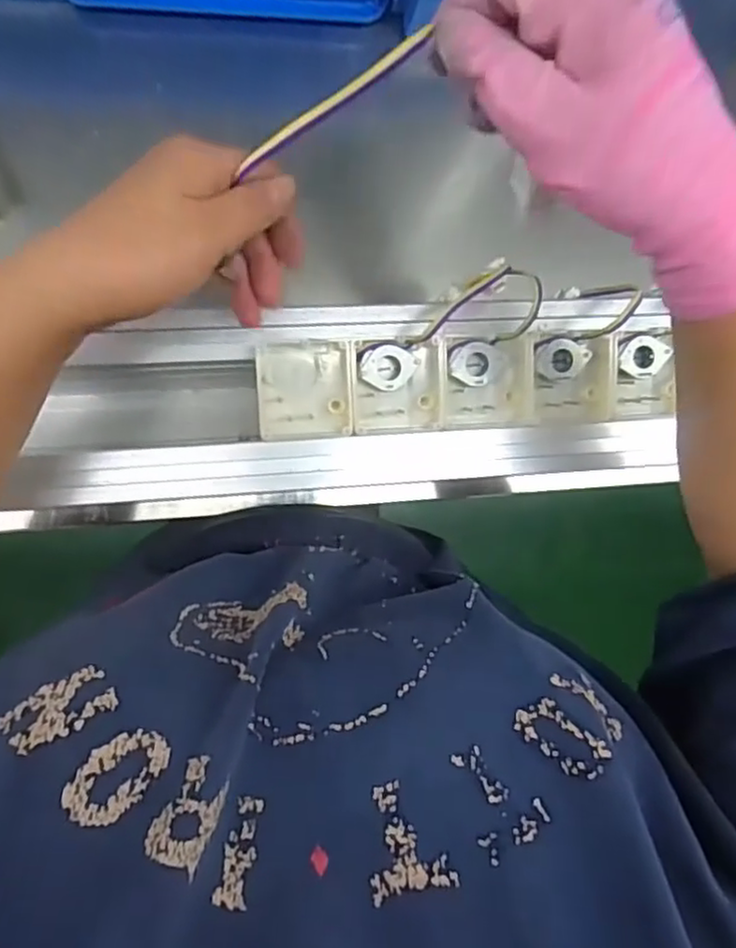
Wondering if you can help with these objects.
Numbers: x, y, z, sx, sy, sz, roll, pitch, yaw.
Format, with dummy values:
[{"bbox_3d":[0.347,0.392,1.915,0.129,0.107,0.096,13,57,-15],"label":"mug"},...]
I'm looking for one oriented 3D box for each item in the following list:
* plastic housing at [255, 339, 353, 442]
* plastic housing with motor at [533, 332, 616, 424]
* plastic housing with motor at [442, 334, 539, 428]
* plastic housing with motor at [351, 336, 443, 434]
[{"bbox_3d":[-0.035,-0.046,0.368,0.049,0.022,0.052,-4,92,-10],"label":"plastic housing"},{"bbox_3d":[0.118,-0.054,0.389,0.048,0.018,0.048,-5,92,-9],"label":"plastic housing with motor"},{"bbox_3d":[0.068,-0.052,0.381,0.054,0.015,0.049,-5,92,-9],"label":"plastic housing with motor"},{"bbox_3d":[0.016,-0.049,0.374,0.051,0.020,0.049,-4,92,-10],"label":"plastic housing with motor"}]

